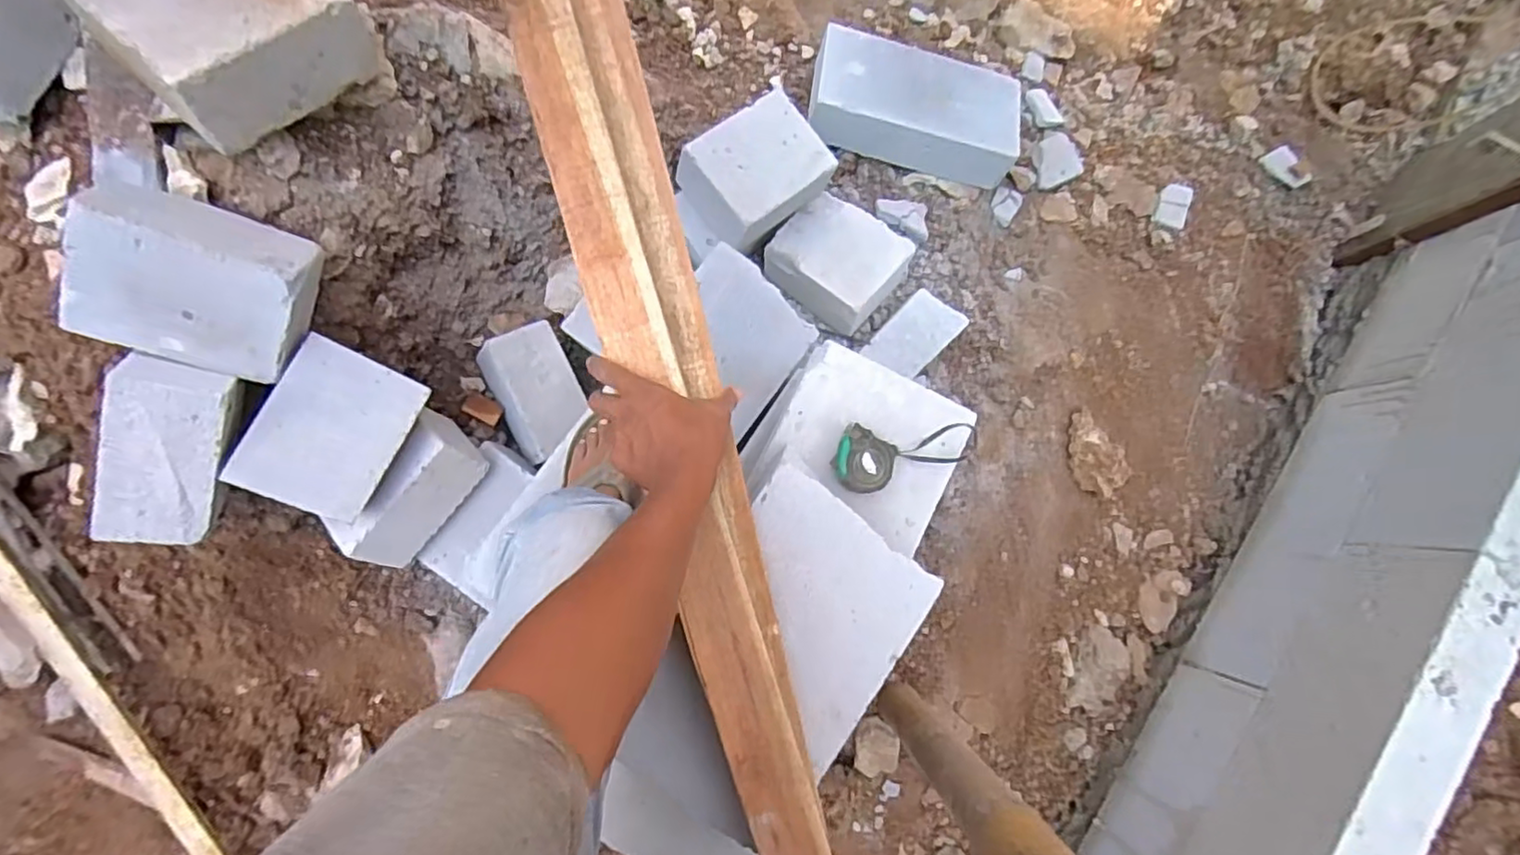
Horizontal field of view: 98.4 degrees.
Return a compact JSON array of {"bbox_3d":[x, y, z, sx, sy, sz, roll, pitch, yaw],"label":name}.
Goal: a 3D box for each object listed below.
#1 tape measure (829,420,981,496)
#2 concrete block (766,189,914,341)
[{"bbox_3d":[0.160,0.035,0.714,0.162,0.036,0.071,-1,82,-2],"label":"tape measure"},{"bbox_3d":[0.128,-0.282,1.119,0.205,0.110,0.190,37,82,3],"label":"concrete block"}]

